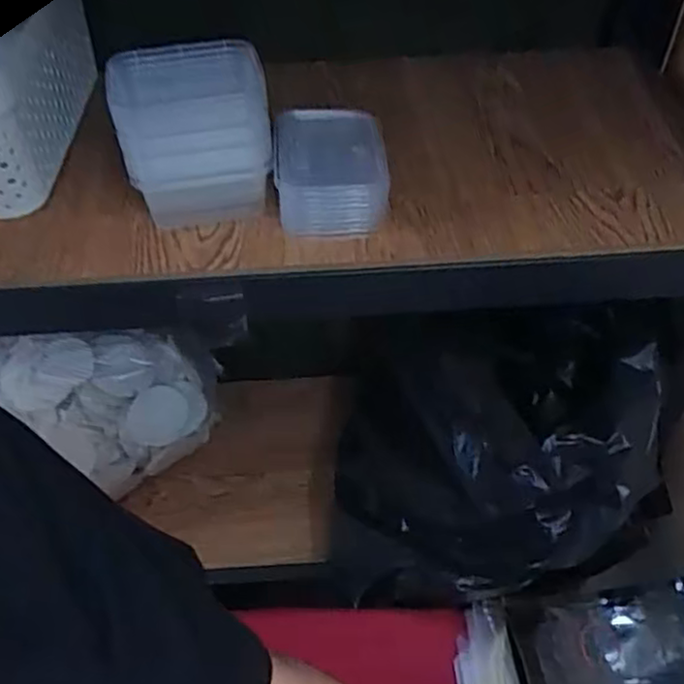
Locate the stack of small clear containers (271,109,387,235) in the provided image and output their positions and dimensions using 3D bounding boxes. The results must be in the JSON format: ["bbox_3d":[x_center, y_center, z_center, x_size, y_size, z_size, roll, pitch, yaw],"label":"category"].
[{"bbox_3d":[-0.008,-0.139,0.564,0.083,0.052,0.111,-1,49,1],"label":"stack of small clear containers"}]

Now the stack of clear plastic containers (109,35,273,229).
[{"bbox_3d":[-0.110,-0.157,0.538,0.107,0.106,0.092,-12,50,-8],"label":"stack of clear plastic containers"}]

